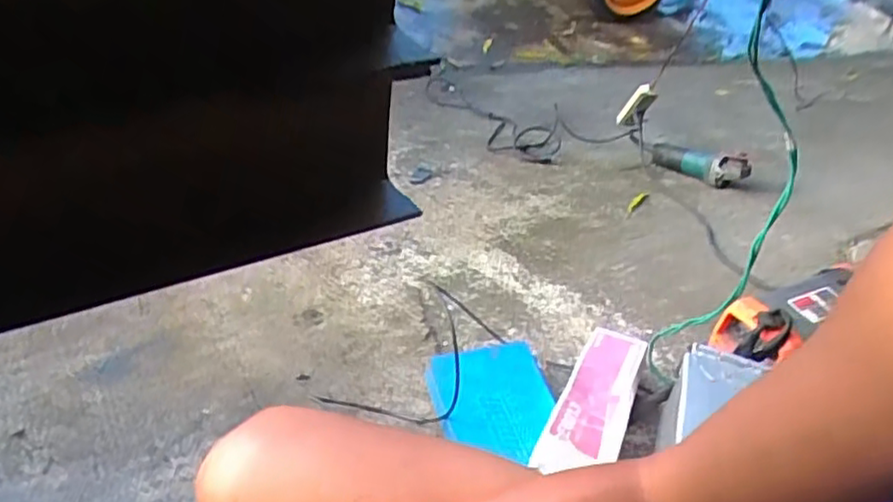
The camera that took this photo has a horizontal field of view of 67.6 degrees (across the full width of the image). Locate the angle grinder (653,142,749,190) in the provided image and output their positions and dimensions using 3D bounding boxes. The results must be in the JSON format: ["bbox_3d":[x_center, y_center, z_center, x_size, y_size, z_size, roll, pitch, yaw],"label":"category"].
[{"bbox_3d":[0.639,-0.221,1.722,0.106,0.098,0.312,-8,17,-18],"label":"angle grinder"}]

